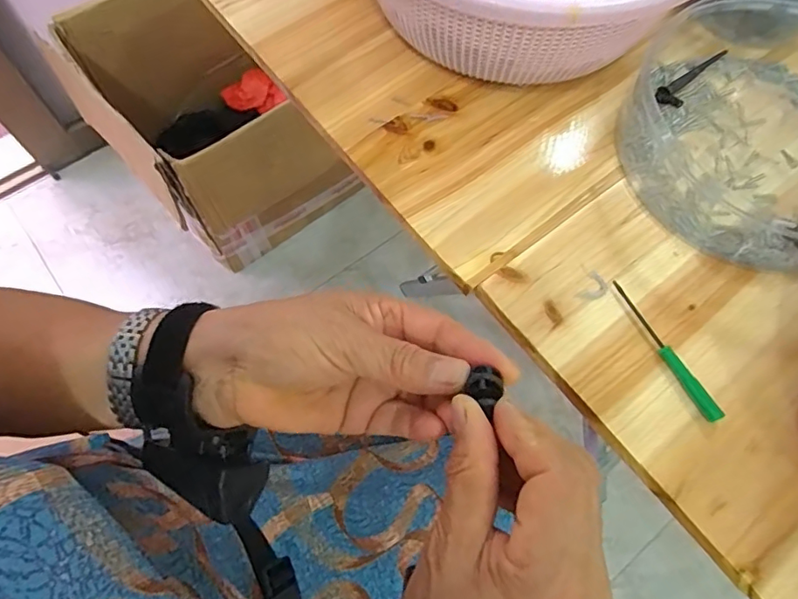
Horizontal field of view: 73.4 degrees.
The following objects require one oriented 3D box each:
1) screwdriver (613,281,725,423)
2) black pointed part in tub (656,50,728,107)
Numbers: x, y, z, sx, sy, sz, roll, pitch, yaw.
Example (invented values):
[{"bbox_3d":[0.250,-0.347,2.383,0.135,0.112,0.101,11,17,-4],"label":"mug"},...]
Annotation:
[{"bbox_3d":[0.161,0.029,0.326,0.007,0.009,0.097,-23,69,-12],"label":"screwdriver"},{"bbox_3d":[0.226,-0.173,0.410,0.020,0.010,0.084,42,71,15],"label":"black pointed part in tub"}]

